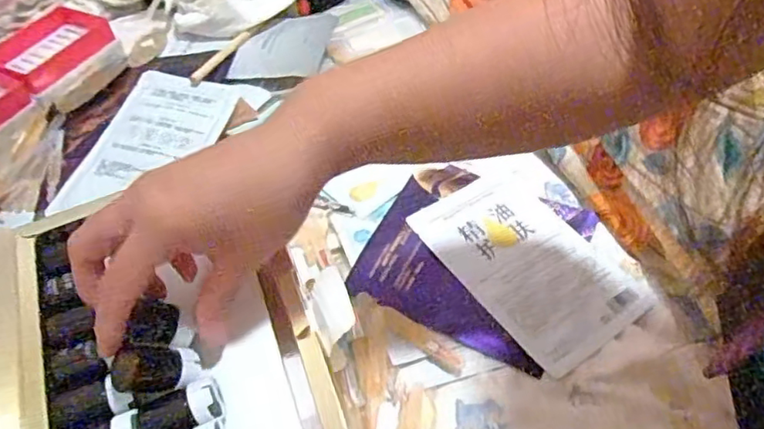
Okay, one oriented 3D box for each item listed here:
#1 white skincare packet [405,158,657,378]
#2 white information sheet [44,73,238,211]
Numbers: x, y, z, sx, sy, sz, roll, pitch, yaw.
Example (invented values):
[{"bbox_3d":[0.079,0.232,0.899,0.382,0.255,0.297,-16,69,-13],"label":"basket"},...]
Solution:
[{"bbox_3d":[0.111,0.034,0.450,0.103,0.004,0.162,-28,58,-22],"label":"white skincare packet"},{"bbox_3d":[-0.209,-0.062,0.529,0.105,0.006,0.162,16,62,11],"label":"white information sheet"}]

